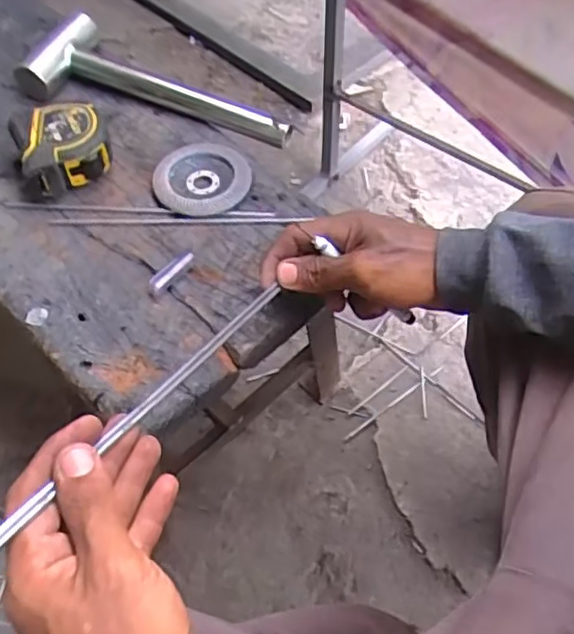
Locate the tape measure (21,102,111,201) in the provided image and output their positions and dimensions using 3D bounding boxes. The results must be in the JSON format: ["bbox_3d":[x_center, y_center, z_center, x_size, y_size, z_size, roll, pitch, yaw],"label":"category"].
[{"bbox_3d":[-0.191,-0.143,0.552,0.079,0.040,0.070,-25,59,-12],"label":"tape measure"}]

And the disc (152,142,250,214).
[{"bbox_3d":[-0.073,-0.118,0.559,0.081,0.012,0.079,-2,57,3],"label":"disc"}]

